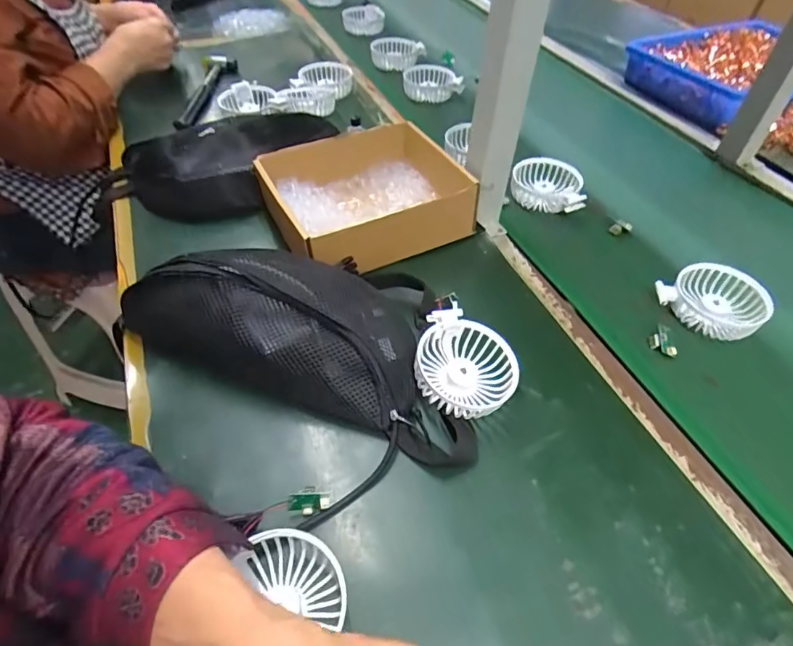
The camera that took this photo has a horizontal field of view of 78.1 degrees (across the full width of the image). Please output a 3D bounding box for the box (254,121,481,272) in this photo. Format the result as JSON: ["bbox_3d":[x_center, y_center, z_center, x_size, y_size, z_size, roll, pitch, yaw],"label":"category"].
[{"bbox_3d":[-0.030,-0.149,0.584,0.218,0.077,0.177,-21,52,-15],"label":"box"}]

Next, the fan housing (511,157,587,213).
[{"bbox_3d":[0.197,-0.179,0.643,0.089,0.033,0.095,6,50,7],"label":"fan housing"}]

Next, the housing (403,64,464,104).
[{"bbox_3d":[0.060,-0.416,0.839,0.096,0.034,0.089,-4,49,-5],"label":"housing"}]

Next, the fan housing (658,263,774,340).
[{"bbox_3d":[0.332,-0.020,0.512,0.100,0.029,0.085,-23,53,-17],"label":"fan housing"}]

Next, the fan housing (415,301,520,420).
[{"bbox_3d":[0.061,0.041,0.435,0.087,0.045,0.089,21,54,18],"label":"fan housing"}]

